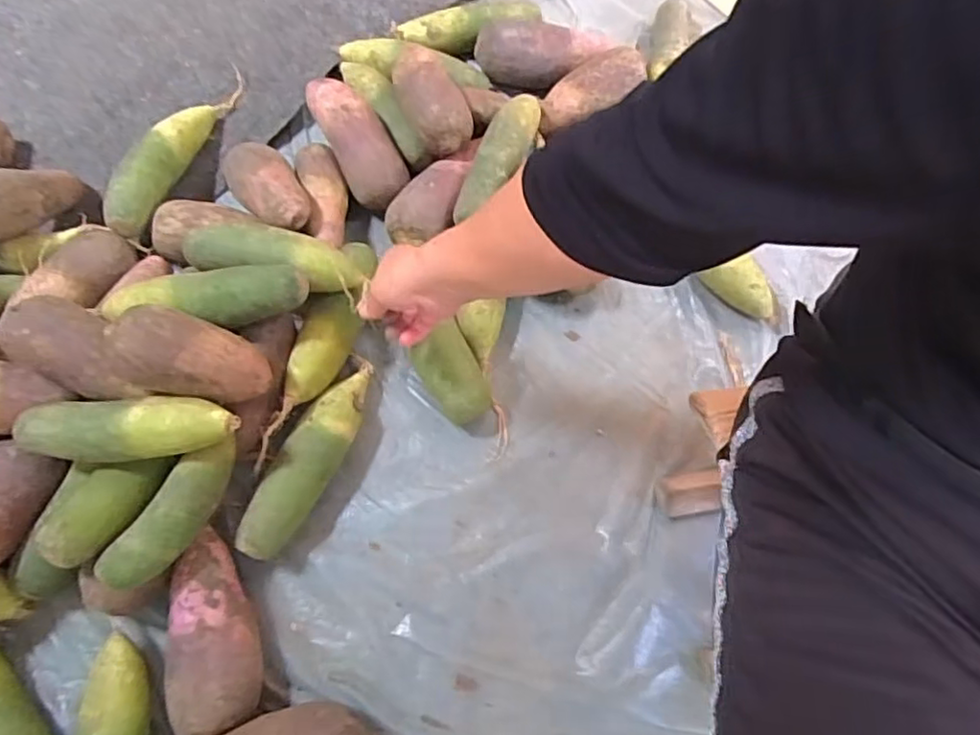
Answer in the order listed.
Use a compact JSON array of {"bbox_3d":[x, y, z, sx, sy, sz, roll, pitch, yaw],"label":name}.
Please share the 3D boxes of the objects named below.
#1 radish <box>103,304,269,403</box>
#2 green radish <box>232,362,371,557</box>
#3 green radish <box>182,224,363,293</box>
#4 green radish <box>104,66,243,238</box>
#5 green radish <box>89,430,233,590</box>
[{"bbox_3d":[-0.270,-0.008,0.575,0.131,0.064,0.066,17,88,-35],"label":"radish"},{"bbox_3d":[-0.175,0.091,0.633,0.051,0.058,0.209,26,71,9],"label":"green radish"},{"bbox_3d":[-0.222,-0.111,0.639,0.189,0.057,0.064,14,69,5],"label":"green radish"},{"bbox_3d":[-0.364,-0.266,0.748,0.046,0.054,0.288,12,52,4],"label":"green radish"},{"bbox_3d":[-0.273,0.127,0.563,0.047,0.055,0.149,26,71,9],"label":"green radish"}]

